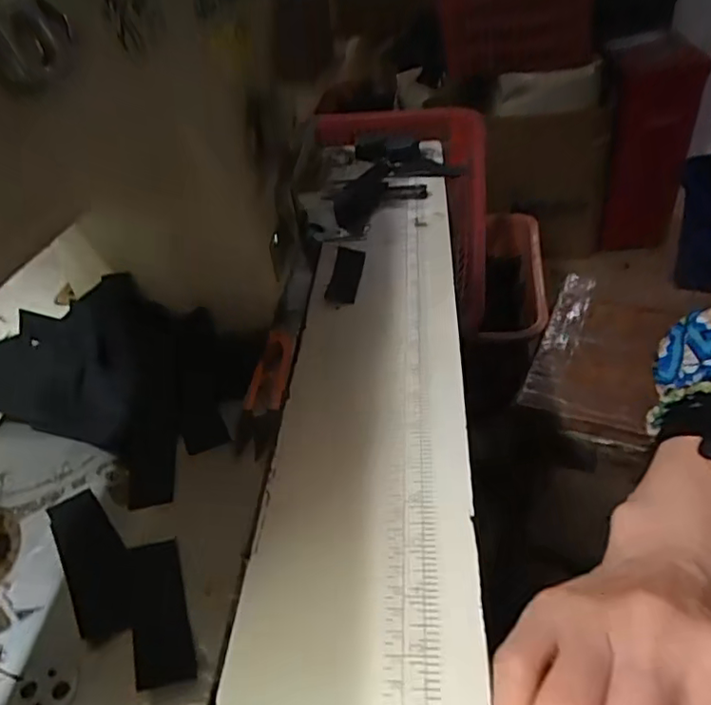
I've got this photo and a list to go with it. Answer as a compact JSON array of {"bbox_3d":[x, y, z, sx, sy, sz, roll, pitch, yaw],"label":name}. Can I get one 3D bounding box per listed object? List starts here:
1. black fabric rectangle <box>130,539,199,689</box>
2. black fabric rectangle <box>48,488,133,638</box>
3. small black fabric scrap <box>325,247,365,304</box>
[{"bbox_3d":[-0.090,0.116,0.267,0.024,0.004,0.070,-16,41,-13],"label":"black fabric rectangle"},{"bbox_3d":[-0.128,0.100,0.287,0.028,0.008,0.079,-25,44,-21],"label":"black fabric rectangle"},{"bbox_3d":[-0.008,-0.063,0.473,0.022,0.011,0.071,3,41,10],"label":"small black fabric scrap"}]

